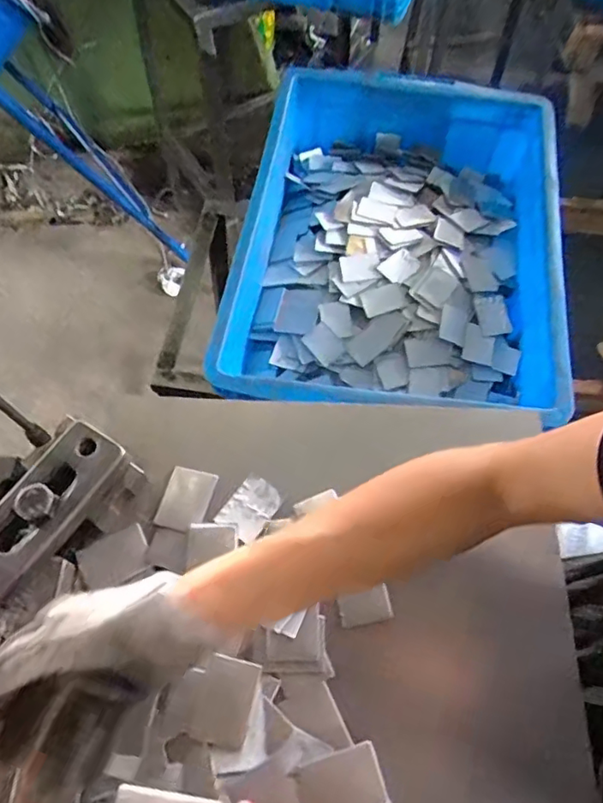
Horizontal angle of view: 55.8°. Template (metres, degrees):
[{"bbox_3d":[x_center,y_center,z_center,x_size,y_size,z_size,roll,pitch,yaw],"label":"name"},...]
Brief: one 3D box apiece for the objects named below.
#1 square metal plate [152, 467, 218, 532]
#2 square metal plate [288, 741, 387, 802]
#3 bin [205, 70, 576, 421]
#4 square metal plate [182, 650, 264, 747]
[{"bbox_3d":[-0.087,0.073,0.428,0.034,0.004,0.047,16,63,2],"label":"square metal plate"},{"bbox_3d":[0.024,0.234,0.345,0.050,0.004,0.034,-17,66,-10],"label":"square metal plate"},{"bbox_3d":[0.112,-0.184,0.679,0.345,0.112,0.484,8,64,2],"label":"bin"},{"bbox_3d":[-0.048,0.190,0.362,0.037,0.004,0.049,19,68,-2],"label":"square metal plate"}]

